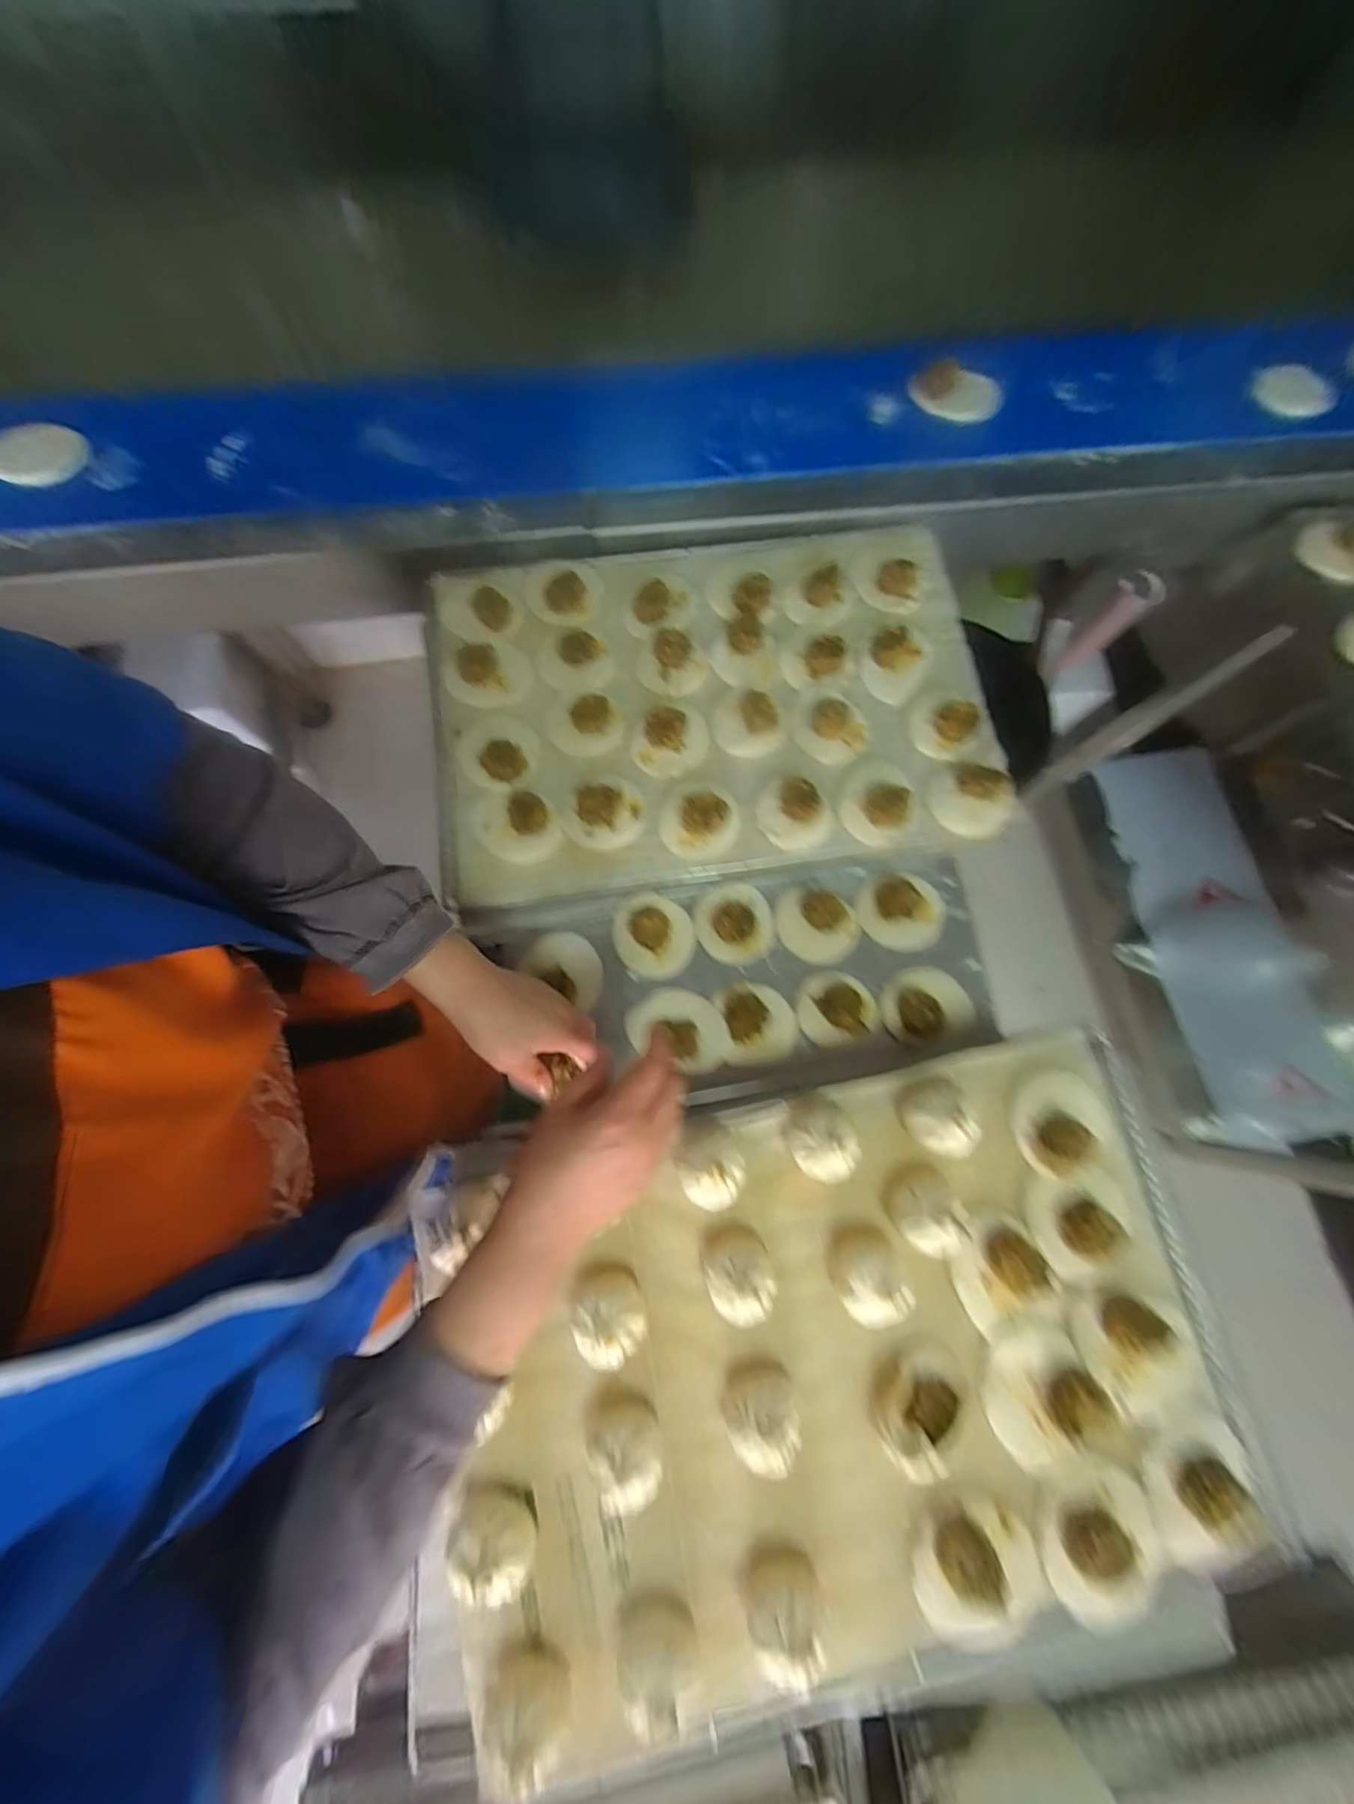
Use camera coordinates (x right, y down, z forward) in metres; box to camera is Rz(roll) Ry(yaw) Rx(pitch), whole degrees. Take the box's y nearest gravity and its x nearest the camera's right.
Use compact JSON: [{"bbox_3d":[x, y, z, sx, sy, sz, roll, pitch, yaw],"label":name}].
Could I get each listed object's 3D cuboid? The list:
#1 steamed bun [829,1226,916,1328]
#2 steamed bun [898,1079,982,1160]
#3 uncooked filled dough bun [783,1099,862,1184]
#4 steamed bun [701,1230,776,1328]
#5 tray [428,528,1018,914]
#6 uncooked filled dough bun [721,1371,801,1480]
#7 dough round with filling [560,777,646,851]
[{"bbox_3d":[0.151,0.294,0.454,0.056,0.044,0.057,0,77,-2],"label":"steamed bun"},{"bbox_3d":[0.216,0.179,0.481,0.056,0.045,0.060,-16,78,-6],"label":"steamed bun"},{"bbox_3d":[0.120,0.196,0.475,0.056,0.045,0.061,-11,78,-4],"label":"uncooked filled dough bun"},{"bbox_3d":[0.049,0.291,0.451,0.053,0.044,0.056,0,77,-2],"label":"steamed bun"},{"bbox_3d":[0.035,-0.222,0.647,0.595,0.056,0.403,-8,77,-4],"label":"tray"},{"bbox_3d":[0.063,0.383,0.429,0.054,0.046,0.048,-7,77,-4],"label":"uncooked filled dough bun"},{"bbox_3d":[-0.078,-0.097,0.604,0.085,0.027,0.080,0,75,1],"label":"dough round with filling"}]

